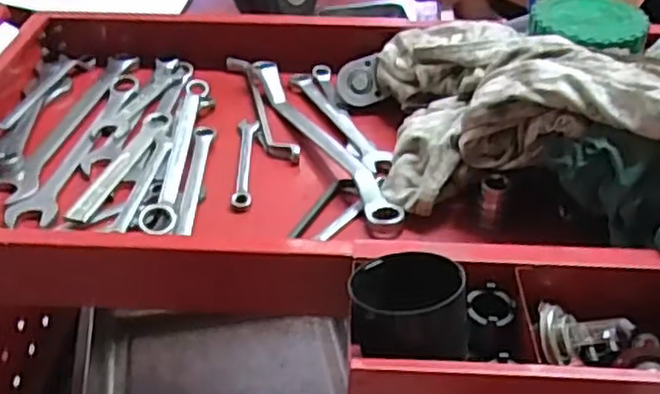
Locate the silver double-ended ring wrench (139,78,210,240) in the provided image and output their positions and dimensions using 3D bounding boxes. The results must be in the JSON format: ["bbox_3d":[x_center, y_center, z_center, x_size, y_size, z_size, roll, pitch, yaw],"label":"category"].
[{"bbox_3d":[-0.127,-0.040,0.587,0.024,0.019,0.214,0,38,0],"label":"silver double-ended ring wrench"}]

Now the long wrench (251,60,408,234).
[{"bbox_3d":[-0.007,-0.051,0.605,0.028,0.030,0.246,-17,42,-21],"label":"long wrench"}]

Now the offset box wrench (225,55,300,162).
[{"bbox_3d":[-0.067,-0.087,0.654,0.025,0.016,0.182,-13,40,-16],"label":"offset box wrench"}]

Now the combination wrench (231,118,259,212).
[{"bbox_3d":[-0.072,-0.029,0.598,0.018,0.009,0.120,-1,38,-2],"label":"combination wrench"}]

